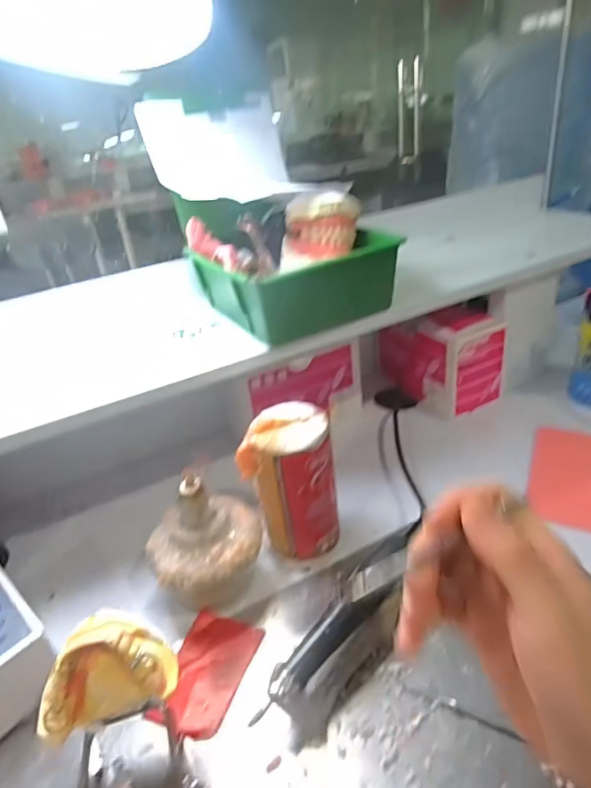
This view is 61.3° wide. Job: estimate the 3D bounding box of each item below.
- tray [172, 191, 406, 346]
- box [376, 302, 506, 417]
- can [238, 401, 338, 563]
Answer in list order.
[{"bbox_3d":[-0.005,-0.129,0.486,0.157,0.097,0.158,-19,32,-20],"label":"tray"},{"bbox_3d":[0.179,-0.051,0.621,0.087,0.107,0.132,-23,33,-25],"label":"box"},{"bbox_3d":[-0.004,0.074,0.417,0.071,0.118,0.056,-8,30,0],"label":"can"}]

